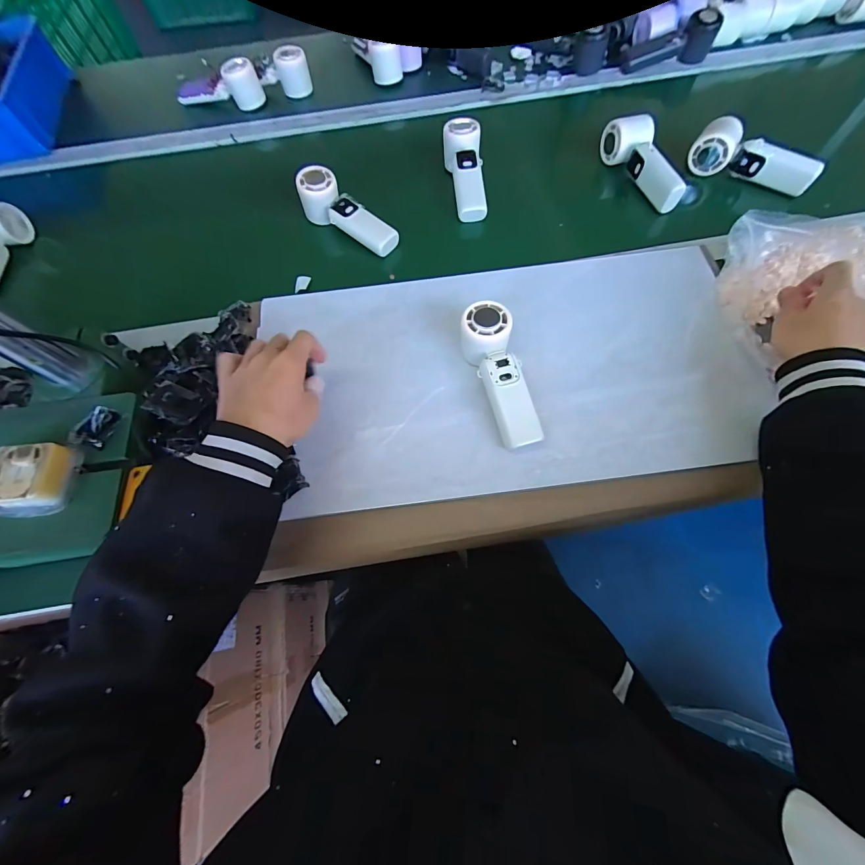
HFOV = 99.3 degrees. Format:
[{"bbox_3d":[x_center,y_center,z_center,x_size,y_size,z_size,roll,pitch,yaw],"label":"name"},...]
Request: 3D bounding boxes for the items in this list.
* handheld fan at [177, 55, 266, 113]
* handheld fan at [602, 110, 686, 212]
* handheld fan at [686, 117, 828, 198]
[{"bbox_3d":[-0.396,-0.646,0.682,0.154,0.063,0.045,5,68,5],"label":"handheld fan"},{"bbox_3d":[0.316,-0.405,0.550,0.056,0.047,0.164,-15,68,-3],"label":"handheld fan"},{"bbox_3d":[0.472,-0.401,0.542,0.165,0.052,0.044,37,74,16],"label":"handheld fan"}]

